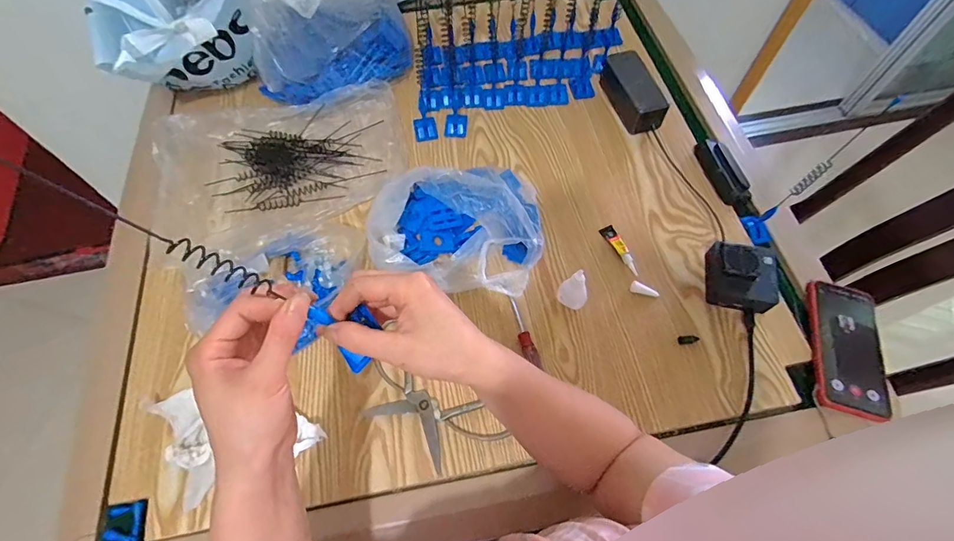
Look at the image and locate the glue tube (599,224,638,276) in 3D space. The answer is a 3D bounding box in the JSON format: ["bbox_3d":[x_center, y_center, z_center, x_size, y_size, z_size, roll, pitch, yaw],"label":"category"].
[{"bbox_3d":[0.193,-0.029,0.594,0.020,0.008,0.078,-25,66,-12],"label":"glue tube"}]

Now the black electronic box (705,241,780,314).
[{"bbox_3d":[0.327,0.008,0.553,0.072,0.045,0.077,6,63,3],"label":"black electronic box"}]

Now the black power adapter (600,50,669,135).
[{"bbox_3d":[0.242,-0.273,0.692,0.059,0.052,0.146,-15,64,-7],"label":"black power adapter"}]

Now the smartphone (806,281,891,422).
[{"bbox_3d":[0.441,0.089,0.530,0.086,0.017,0.165,13,64,6],"label":"smartphone"}]

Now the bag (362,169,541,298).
[{"bbox_3d":[-0.020,-0.066,0.576,0.211,0.079,0.186,3,63,2],"label":"bag"}]

